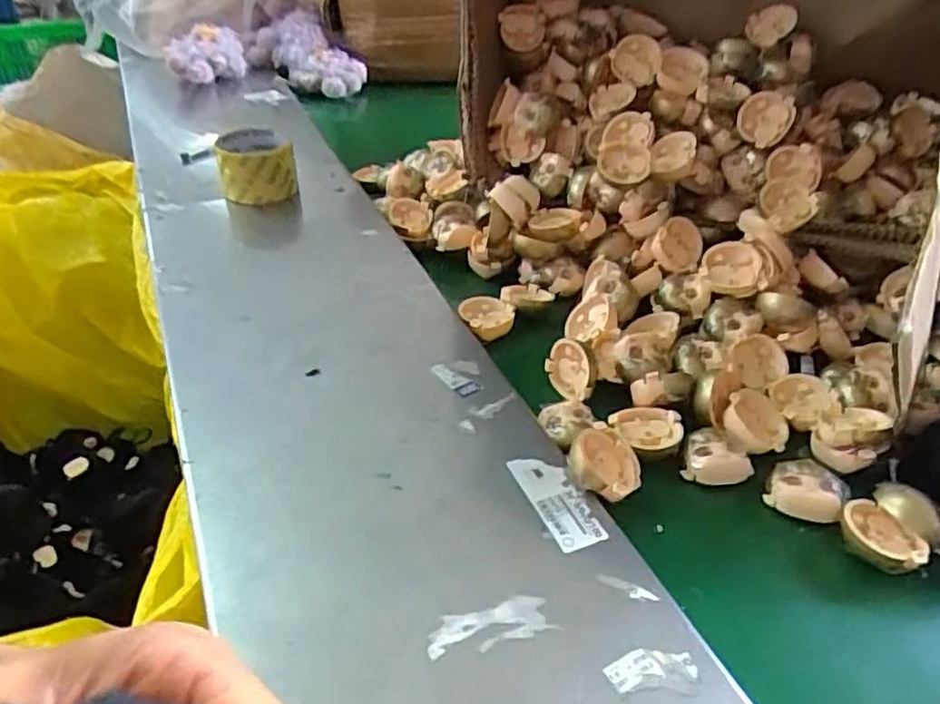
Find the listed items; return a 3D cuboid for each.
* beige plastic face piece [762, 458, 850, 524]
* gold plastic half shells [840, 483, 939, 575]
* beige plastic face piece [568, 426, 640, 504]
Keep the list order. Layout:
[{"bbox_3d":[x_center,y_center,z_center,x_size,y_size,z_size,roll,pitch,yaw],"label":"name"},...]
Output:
[{"bbox_3d":[0.232,0.094,0.476,0.047,0.021,0.040,21,43,25],"label":"beige plastic face piece"},{"bbox_3d":[0.271,0.113,0.444,0.057,0.031,0.050,-25,45,-28],"label":"gold plastic half shells"},{"bbox_3d":[0.091,0.075,0.464,0.045,0.031,0.056,16,41,19],"label":"beige plastic face piece"}]

